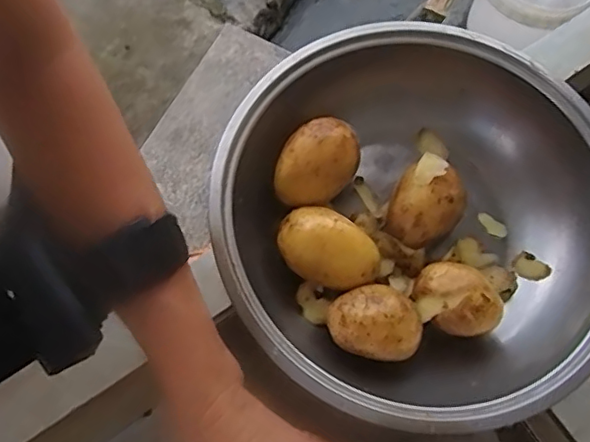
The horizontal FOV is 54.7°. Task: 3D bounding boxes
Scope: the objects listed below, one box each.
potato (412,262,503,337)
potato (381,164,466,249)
[{"bbox_3d":[0.110,0.055,0.392,0.041,0.044,0.056,-36,74,-14],"label":"potato"},{"bbox_3d":[0.094,-0.008,0.417,0.049,0.039,0.057,32,71,11],"label":"potato"}]

